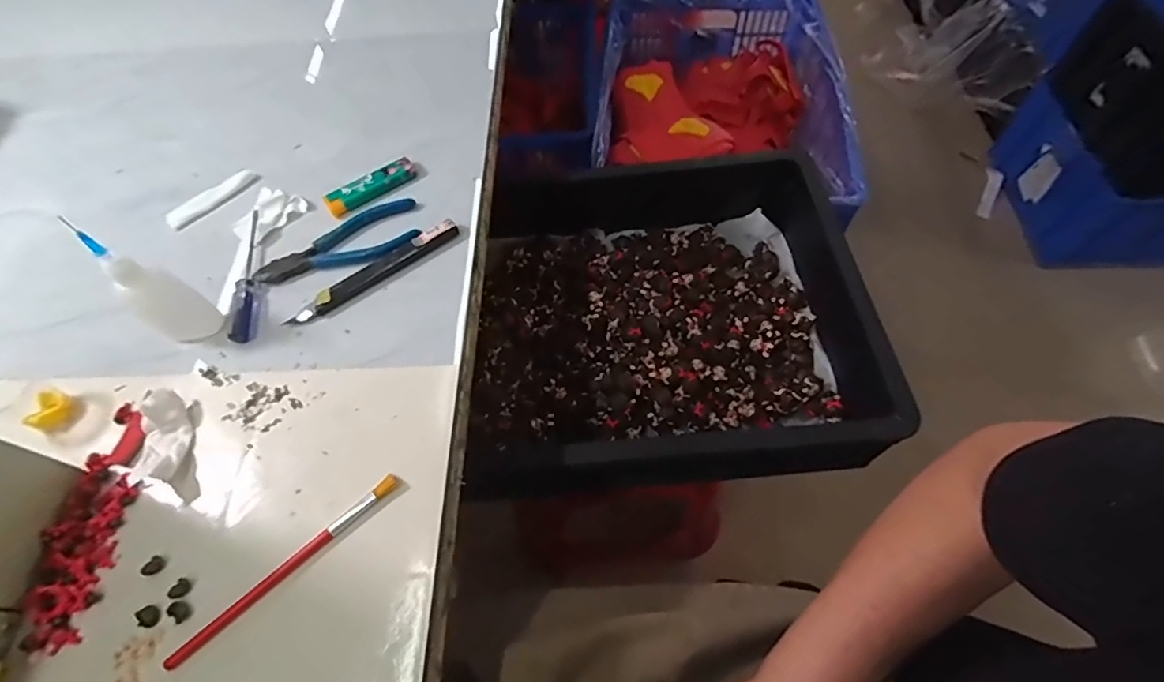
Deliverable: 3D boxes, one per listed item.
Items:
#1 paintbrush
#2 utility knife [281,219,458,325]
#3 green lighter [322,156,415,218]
[{"bbox_3d":[-0.169,0.129,0.311,0.145,0.008,0.012,-39,65,-17],"label":"paintbrush"},{"bbox_3d":[-0.158,-0.054,0.412,0.139,0.009,0.017,-37,64,-16],"label":"utility knife"},{"bbox_3d":[-0.179,-0.132,0.456,0.078,0.009,0.024,-35,63,-15],"label":"green lighter"}]

